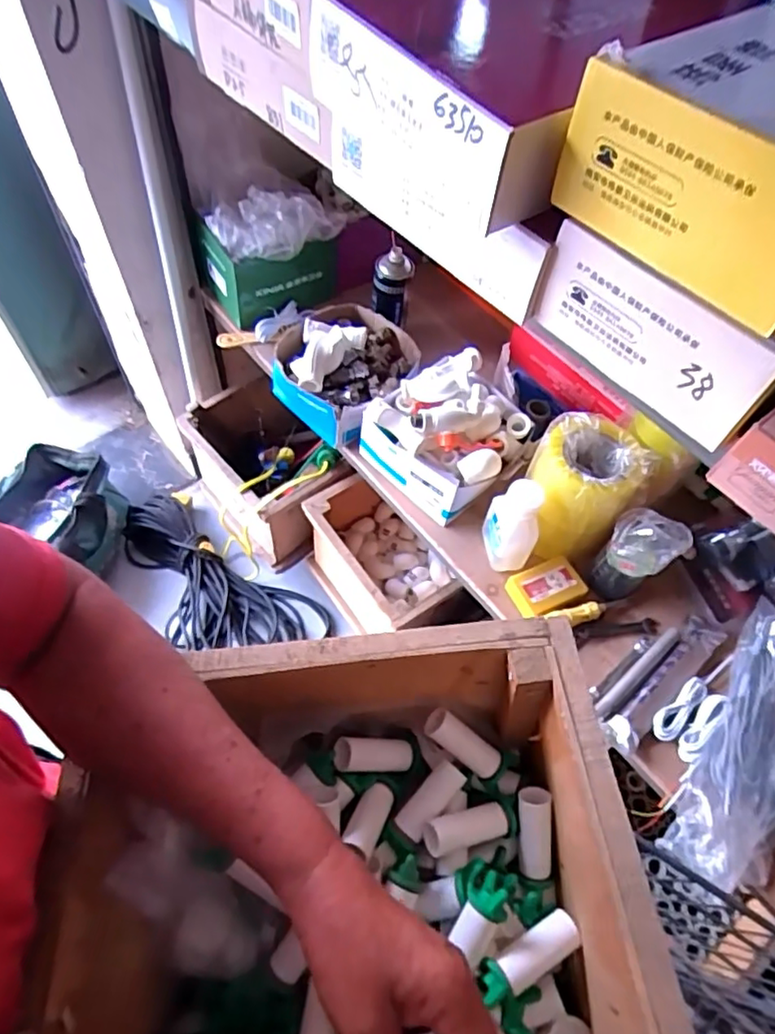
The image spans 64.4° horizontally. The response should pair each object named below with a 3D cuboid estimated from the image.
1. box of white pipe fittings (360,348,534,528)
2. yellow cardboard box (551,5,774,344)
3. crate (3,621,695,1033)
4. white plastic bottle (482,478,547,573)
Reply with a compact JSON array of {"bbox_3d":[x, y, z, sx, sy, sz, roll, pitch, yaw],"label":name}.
[{"bbox_3d":[0.101,-0.130,0.917,0.206,0.126,0.206,-38,67,-23],"label":"box of white pipe fittings"},{"bbox_3d":[0.247,-0.226,0.379,0.218,0.086,0.177,-34,65,-22],"label":"yellow cardboard box"},{"bbox_3d":[-0.020,0.279,0.332,0.303,0.205,0.391,-2,58,-5],"label":"crate"},{"bbox_3d":[0.169,0.013,0.841,0.048,0.148,0.074,-8,59,-8],"label":"white plastic bottle"}]

